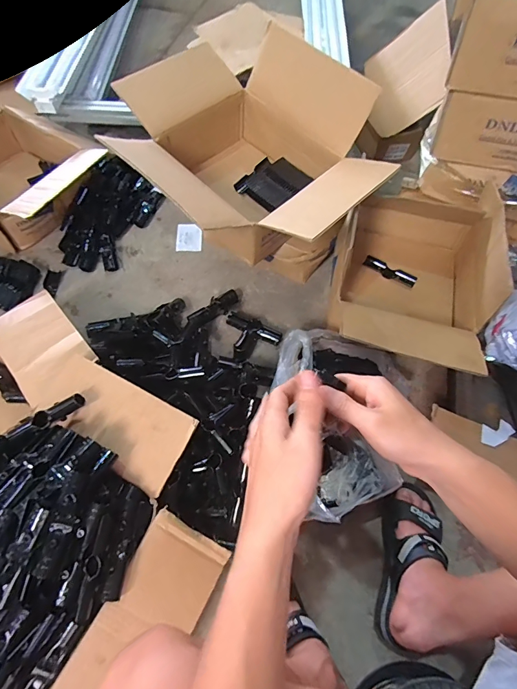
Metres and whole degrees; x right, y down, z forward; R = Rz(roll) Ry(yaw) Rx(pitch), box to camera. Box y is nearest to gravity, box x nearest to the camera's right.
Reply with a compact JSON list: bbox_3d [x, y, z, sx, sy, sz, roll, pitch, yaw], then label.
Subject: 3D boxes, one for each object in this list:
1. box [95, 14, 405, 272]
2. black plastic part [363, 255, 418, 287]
[{"bbox_3d":[-0.035,-0.383,0.821,0.539,0.235,0.446,39,67,18],"label":"box"},{"bbox_3d":[0.320,-0.178,0.955,0.130,0.013,0.035,29,64,13],"label":"black plastic part"}]

